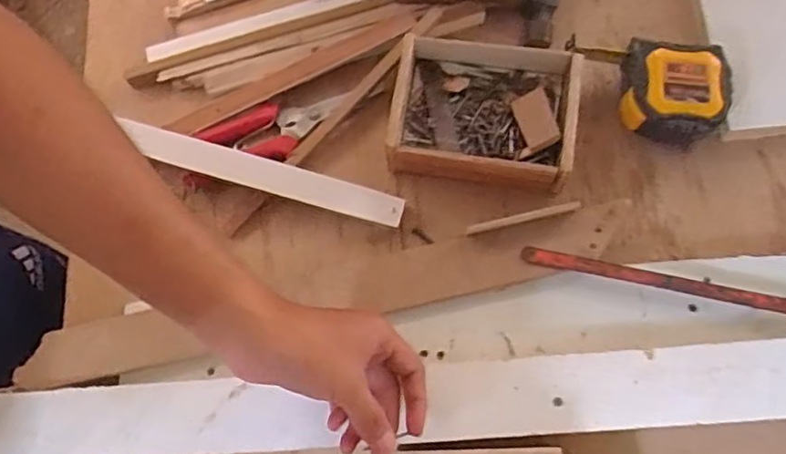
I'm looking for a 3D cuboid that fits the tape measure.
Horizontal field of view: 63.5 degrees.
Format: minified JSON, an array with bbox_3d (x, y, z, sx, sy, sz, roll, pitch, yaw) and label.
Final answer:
[{"bbox_3d":[0.207,-0.112,0.520,0.129,0.045,0.081,9,74,5],"label":"tape measure"}]

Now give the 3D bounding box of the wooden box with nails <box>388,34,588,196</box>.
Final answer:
[{"bbox_3d":[0.074,-0.093,0.522,0.148,0.043,0.116,11,74,5],"label":"wooden box with nails"}]

